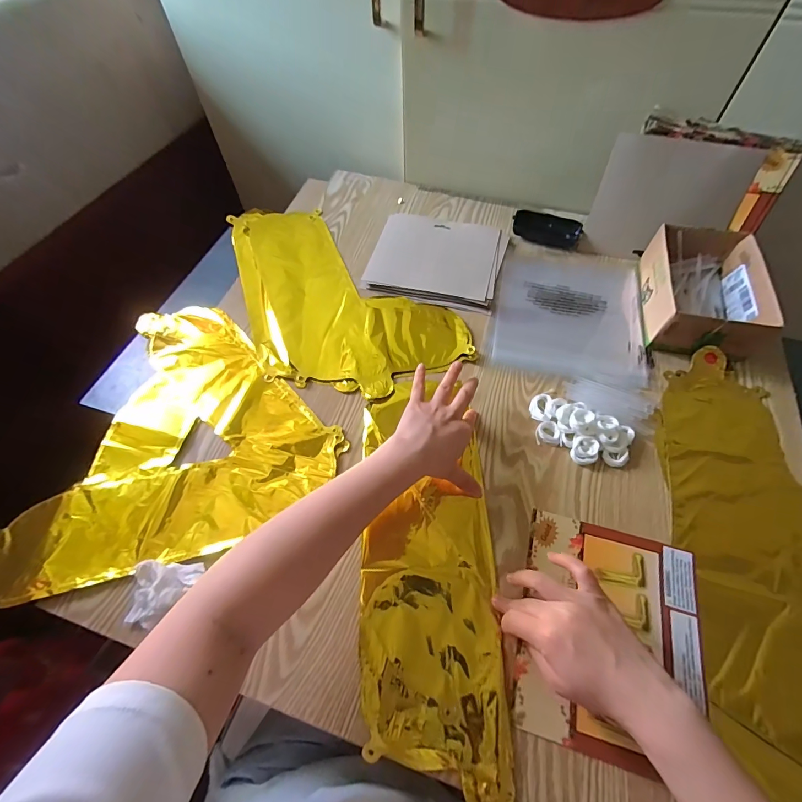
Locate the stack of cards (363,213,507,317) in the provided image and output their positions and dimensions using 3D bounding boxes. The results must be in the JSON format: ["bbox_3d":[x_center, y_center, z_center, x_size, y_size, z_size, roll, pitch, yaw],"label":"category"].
[{"bbox_3d":[0.058,-0.230,0.627,0.201,0.013,0.182,14,60,9],"label":"stack of cards"}]

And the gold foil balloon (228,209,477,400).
[{"bbox_3d":[-0.099,-0.177,0.600,0.267,0.017,0.401,-20,61,-11],"label":"gold foil balloon"}]

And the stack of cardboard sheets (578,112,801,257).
[{"bbox_3d":[0.415,-0.303,0.581,0.231,0.180,0.038,12,38,8],"label":"stack of cardboard sheets"}]

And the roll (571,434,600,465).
[{"bbox_3d":[0.212,0.057,0.452,0.027,0.015,0.031,14,60,9],"label":"roll"}]

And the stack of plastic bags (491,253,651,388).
[{"bbox_3d":[0.249,-0.136,0.584,0.204,0.018,0.246,10,59,7],"label":"stack of plastic bags"}]

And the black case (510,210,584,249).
[{"bbox_3d":[0.243,-0.289,0.657,0.107,0.027,0.054,11,60,7],"label":"black case"}]

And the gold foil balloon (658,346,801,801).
[{"bbox_3d":[0.364,0.138,0.401,0.149,0.014,0.437,12,60,8],"label":"gold foil balloon"}]

